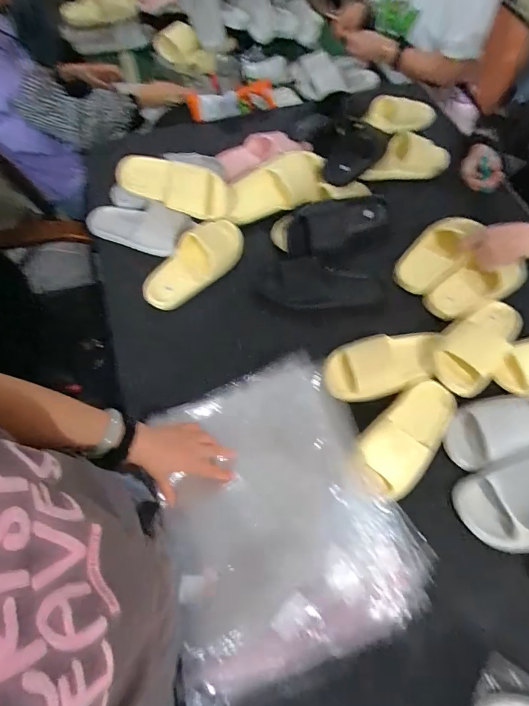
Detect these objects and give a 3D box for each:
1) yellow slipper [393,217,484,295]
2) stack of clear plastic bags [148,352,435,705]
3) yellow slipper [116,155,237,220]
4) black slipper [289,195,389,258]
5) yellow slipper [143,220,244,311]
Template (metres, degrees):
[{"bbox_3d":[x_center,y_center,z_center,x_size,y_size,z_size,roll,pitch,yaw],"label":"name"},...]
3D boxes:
[{"bbox_3d":[0.372,-0.217,0.858,0.105,0.053,0.220,41,70,20],"label":"yellow slipper"},{"bbox_3d":[0.012,0.227,0.622,0.348,0.042,0.427,-18,64,-9],"label":"stack of clear plastic bags"},{"bbox_3d":[-0.198,-0.373,0.913,0.253,0.073,0.099,19,104,5],"label":"yellow slipper"},{"bbox_3d":[0.156,-0.280,0.879,0.242,0.067,0.083,-19,64,-9],"label":"black slipper"},{"bbox_3d":[-0.150,-0.193,0.849,0.249,0.058,0.113,-41,69,-19],"label":"yellow slipper"}]

